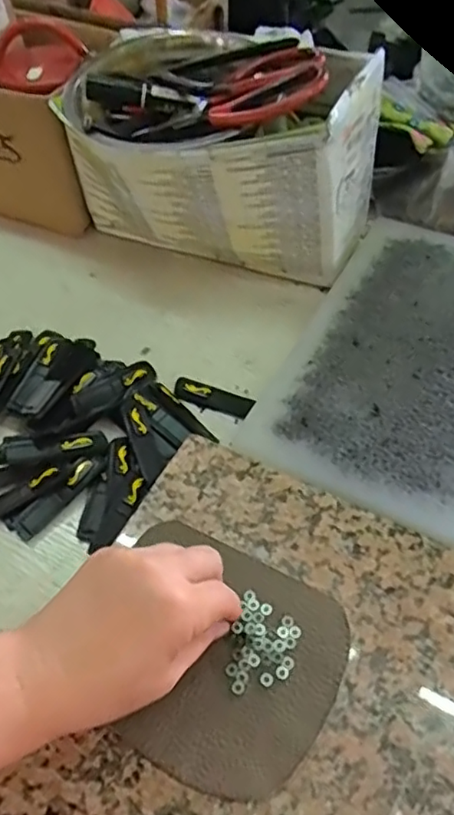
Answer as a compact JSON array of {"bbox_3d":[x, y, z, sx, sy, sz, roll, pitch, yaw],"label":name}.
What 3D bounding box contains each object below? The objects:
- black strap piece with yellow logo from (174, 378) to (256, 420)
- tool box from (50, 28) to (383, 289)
[{"bbox_3d":[-0.012,-0.007,0.503,0.068,0.009,0.023,18,56,15],"label":"black strap piece with yellow logo"},{"bbox_3d":[-0.009,-0.225,0.564,0.265,0.166,0.167,18,56,15],"label":"tool box"}]

